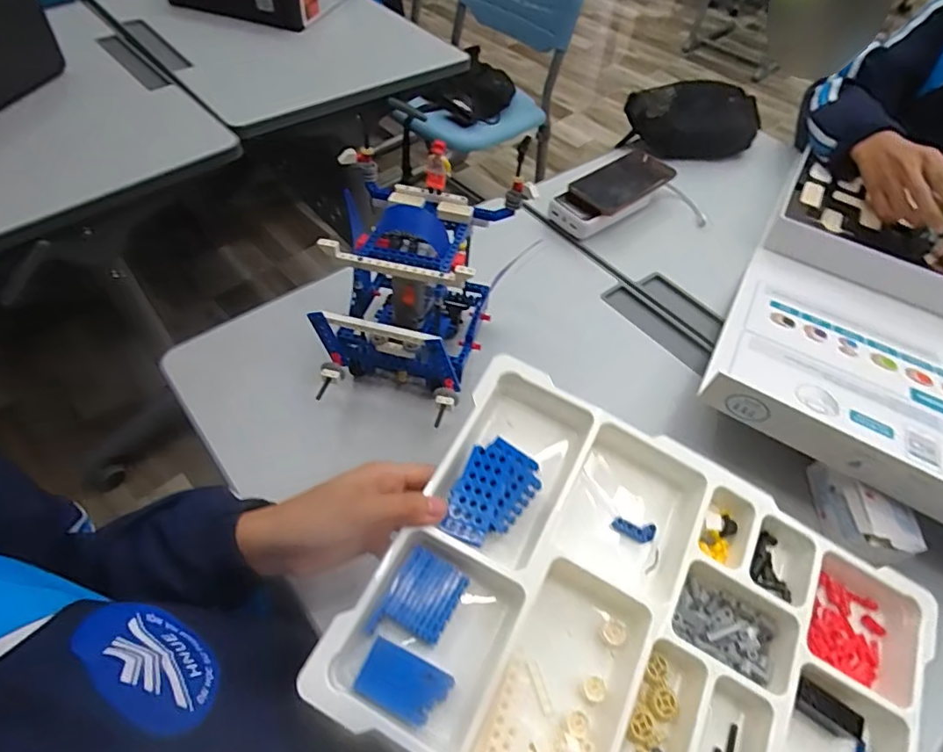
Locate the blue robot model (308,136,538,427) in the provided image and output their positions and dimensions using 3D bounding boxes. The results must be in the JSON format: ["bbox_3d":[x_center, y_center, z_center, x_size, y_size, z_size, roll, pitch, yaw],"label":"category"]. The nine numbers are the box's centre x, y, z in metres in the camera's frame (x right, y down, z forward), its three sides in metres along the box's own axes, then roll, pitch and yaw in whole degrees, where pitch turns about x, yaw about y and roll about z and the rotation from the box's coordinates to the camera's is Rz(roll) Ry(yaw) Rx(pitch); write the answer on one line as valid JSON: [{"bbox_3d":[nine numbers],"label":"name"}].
[{"bbox_3d":[-0.052,-0.079,0.515,0.176,0.165,0.193,10,54,4],"label":"blue robot model"}]

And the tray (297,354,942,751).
[{"bbox_3d":[0.124,0.181,0.363,0.373,0.040,0.260,30,63,5],"label":"tray"}]

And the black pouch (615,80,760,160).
[{"bbox_3d":[0.365,-0.419,0.871,0.251,0.081,0.091,-4,54,-6],"label":"black pouch"}]

